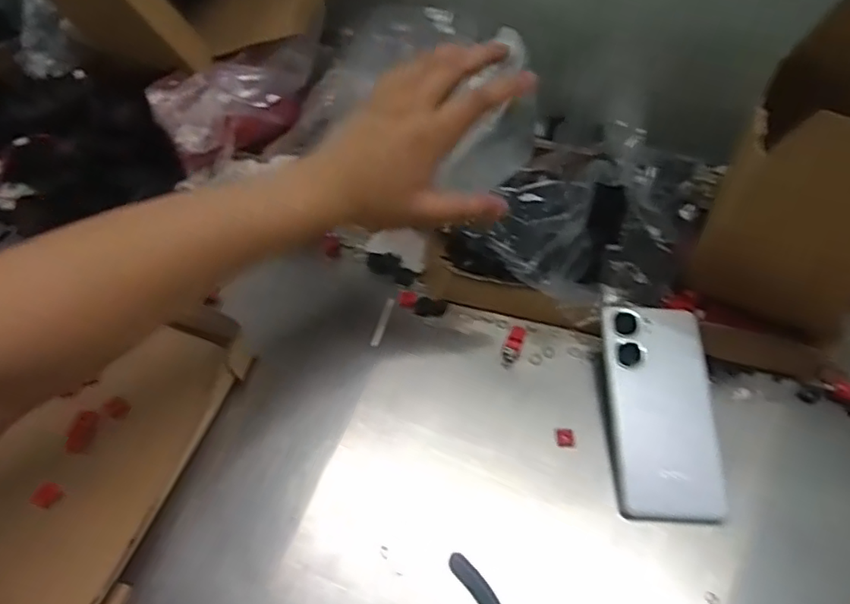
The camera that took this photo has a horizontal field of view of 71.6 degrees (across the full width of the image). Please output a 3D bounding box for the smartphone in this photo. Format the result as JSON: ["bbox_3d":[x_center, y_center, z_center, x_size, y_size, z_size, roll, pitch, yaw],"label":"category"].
[{"bbox_3d":[0.175,0.077,0.438,0.075,0.012,0.159,3,65,0],"label":"smartphone"}]

